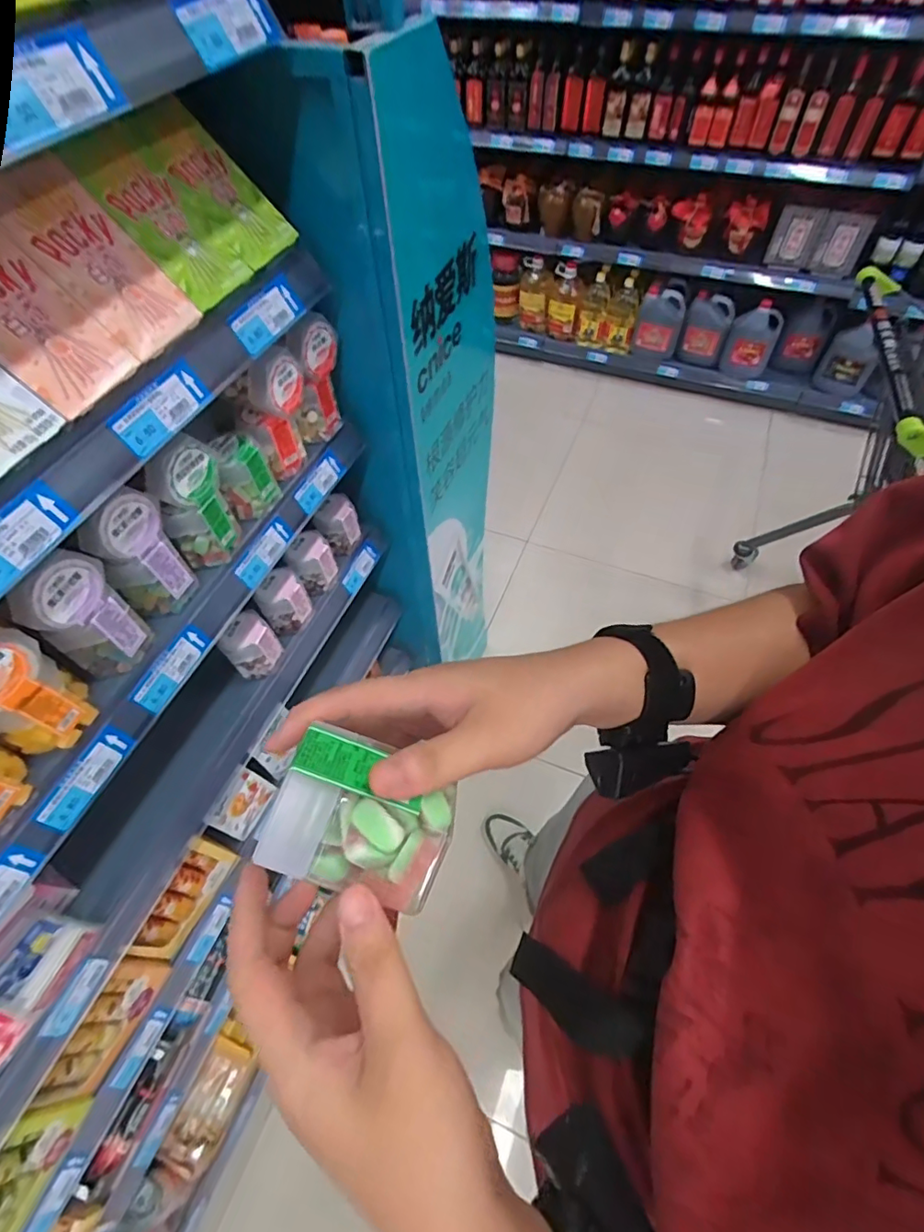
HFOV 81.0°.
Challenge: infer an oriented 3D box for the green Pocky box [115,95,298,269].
[{"bbox_3d":[-0.245,-0.428,0.537,0.014,0.149,0.088,-19,39,44],"label":"green Pocky box"}]

